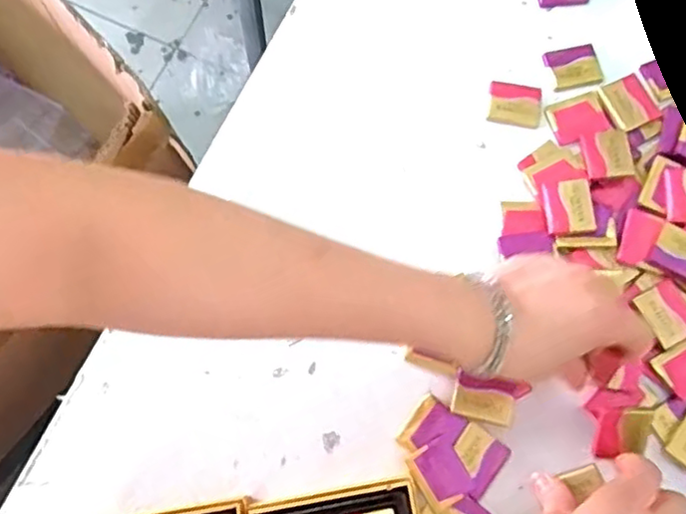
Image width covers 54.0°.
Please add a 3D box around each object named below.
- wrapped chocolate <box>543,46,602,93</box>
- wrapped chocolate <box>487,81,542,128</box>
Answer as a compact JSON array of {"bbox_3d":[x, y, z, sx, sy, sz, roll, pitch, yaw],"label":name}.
[{"bbox_3d":[0.176,-0.146,0.514,0.040,0.004,0.035,-12,75,-2],"label":"wrapped chocolate"},{"bbox_3d":[0.130,-0.116,0.507,0.039,0.004,0.034,10,76,4],"label":"wrapped chocolate"}]

